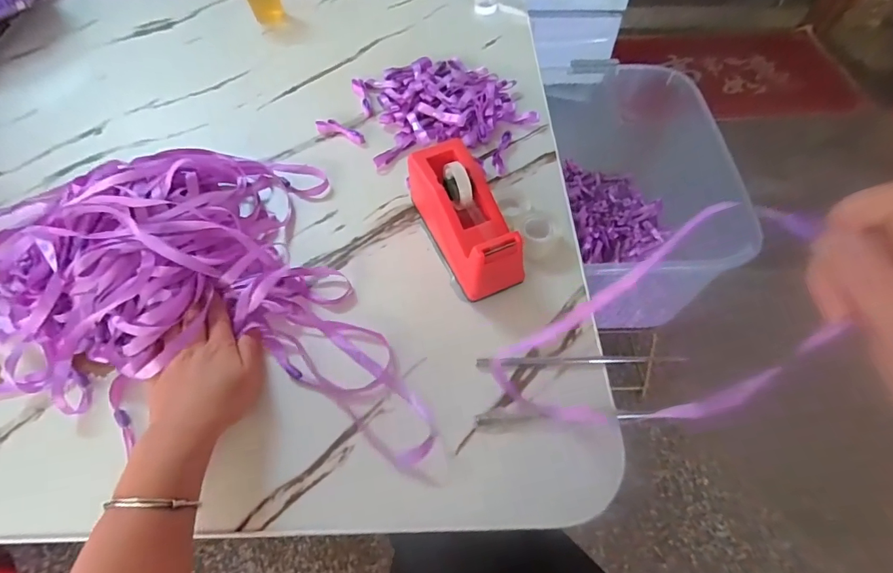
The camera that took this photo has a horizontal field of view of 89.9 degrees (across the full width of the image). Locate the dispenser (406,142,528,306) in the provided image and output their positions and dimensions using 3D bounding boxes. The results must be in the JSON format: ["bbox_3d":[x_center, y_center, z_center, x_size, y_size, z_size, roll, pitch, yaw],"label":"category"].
[{"bbox_3d":[0.018,-0.067,0.434,0.062,0.071,0.154,-20,59,-12],"label":"dispenser"}]

